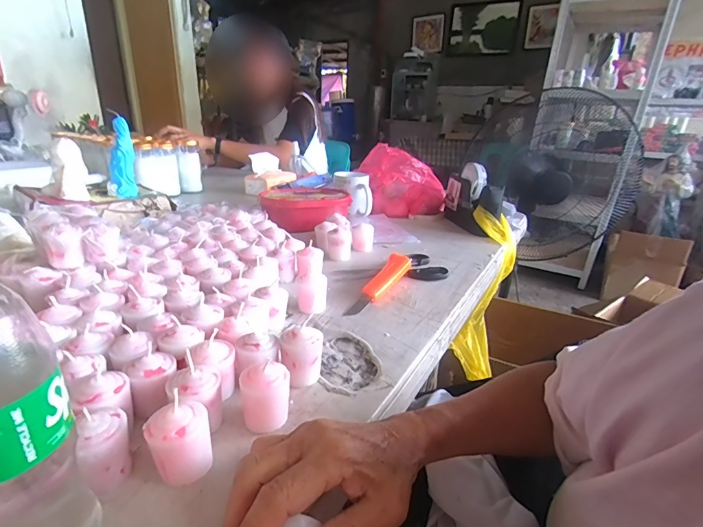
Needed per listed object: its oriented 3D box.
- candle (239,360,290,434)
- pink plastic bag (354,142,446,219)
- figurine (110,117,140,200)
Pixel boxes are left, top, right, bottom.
[{"bbox_3d":[-0.067,0.104,0.309,0.035,0.053,0.028,-2,23,-13],"label":"candle"},{"bbox_3d":[0.124,-0.209,0.987,0.218,0.137,0.160,4,21,3],"label":"pink plastic bag"},{"bbox_3d":[-0.450,-0.199,0.775,0.047,0.149,0.039,-12,25,-34],"label":"figurine"}]

